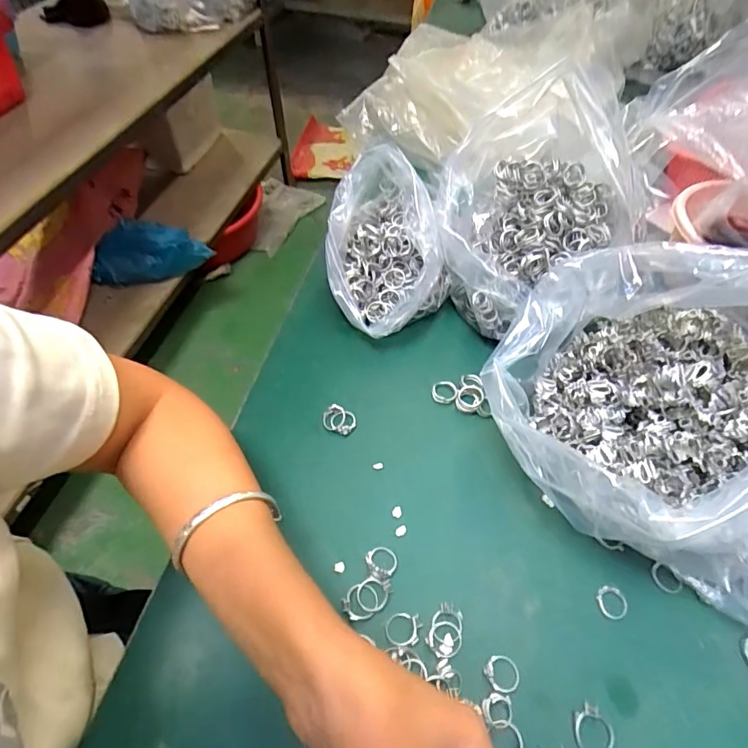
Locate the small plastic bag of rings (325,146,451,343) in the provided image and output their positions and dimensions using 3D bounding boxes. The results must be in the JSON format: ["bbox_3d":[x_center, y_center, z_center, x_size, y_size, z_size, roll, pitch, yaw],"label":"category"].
[{"bbox_3d":[0.012,-0.113,0.457,0.123,0.121,0.141,7,54,4],"label":"small plastic bag of rings"}]

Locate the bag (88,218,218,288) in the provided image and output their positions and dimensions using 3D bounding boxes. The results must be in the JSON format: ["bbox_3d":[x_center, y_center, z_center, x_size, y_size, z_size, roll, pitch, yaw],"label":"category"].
[{"bbox_3d":[-0.567,-0.304,1.218,0.284,0.138,0.110,-1,54,-2],"label":"bag"}]

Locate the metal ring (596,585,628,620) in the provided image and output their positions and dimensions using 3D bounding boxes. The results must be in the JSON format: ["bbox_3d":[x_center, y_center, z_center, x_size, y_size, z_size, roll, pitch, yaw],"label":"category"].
[{"bbox_3d":[0.166,0.158,0.333,0.019,0.004,0.022,-9,54,-9],"label":"metal ring"}]

